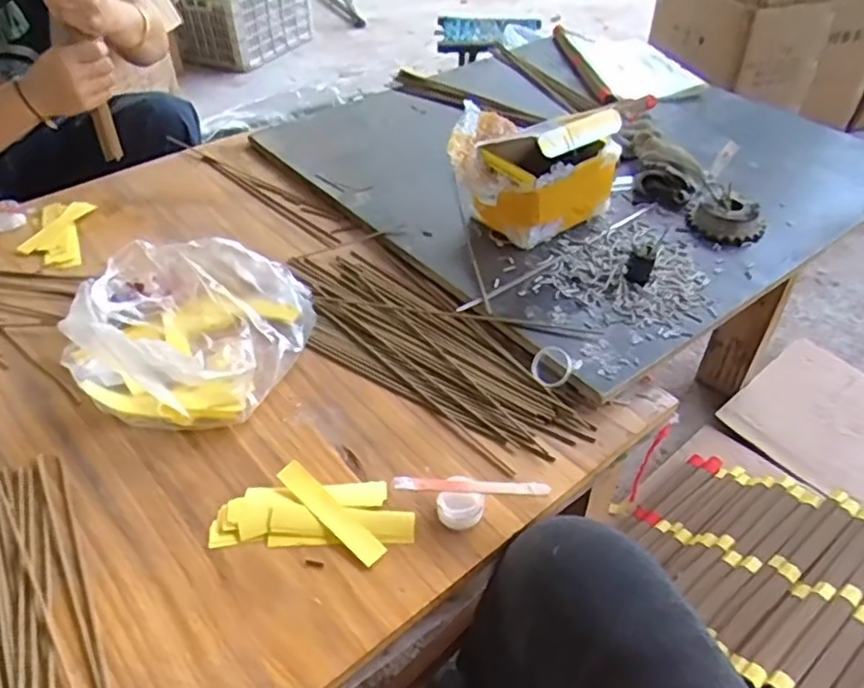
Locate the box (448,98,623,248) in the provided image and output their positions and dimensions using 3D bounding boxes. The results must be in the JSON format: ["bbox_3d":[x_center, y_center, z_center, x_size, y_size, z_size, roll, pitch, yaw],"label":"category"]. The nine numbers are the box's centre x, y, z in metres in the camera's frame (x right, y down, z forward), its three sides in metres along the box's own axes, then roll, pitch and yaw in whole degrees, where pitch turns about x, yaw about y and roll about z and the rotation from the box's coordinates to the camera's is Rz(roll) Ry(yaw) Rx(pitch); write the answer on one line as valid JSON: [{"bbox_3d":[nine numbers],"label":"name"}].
[{"bbox_3d":[0.118,-0.220,0.797,0.159,0.127,0.168,-21,47,-22],"label":"box"}]

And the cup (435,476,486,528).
[{"bbox_3d":[0.023,0.126,0.523,0.032,0.029,0.033,0,43,0],"label":"cup"}]

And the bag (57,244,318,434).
[{"bbox_3d":[-0.237,-0.029,0.640,0.207,0.097,0.209,9,44,9],"label":"bag"}]

